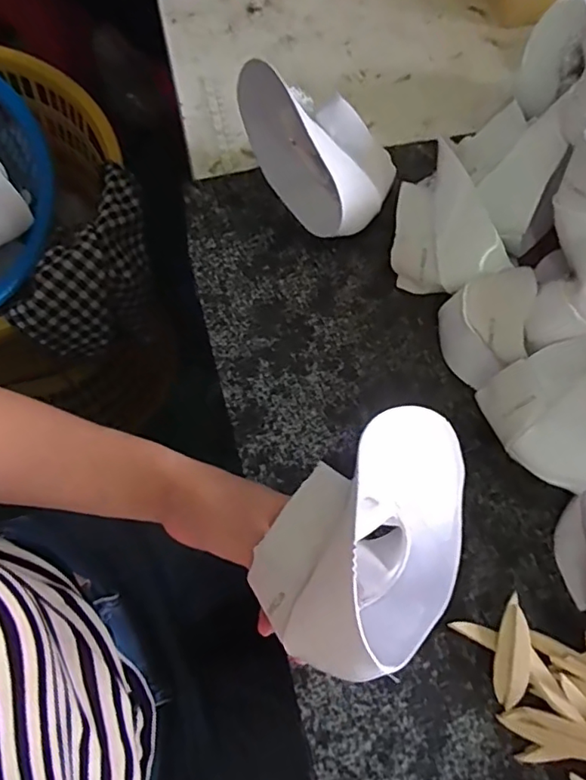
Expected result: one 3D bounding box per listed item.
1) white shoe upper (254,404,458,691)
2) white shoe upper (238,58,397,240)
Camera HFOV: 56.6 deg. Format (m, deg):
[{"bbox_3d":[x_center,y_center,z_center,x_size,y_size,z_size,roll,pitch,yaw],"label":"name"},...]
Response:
[{"bbox_3d":[0.053,0.094,0.339,0.156,0.071,0.109,-37,78,-11],"label":"white shoe upper"},{"bbox_3d":[0.029,-0.222,0.510,0.083,0.113,0.147,-37,78,-11],"label":"white shoe upper"}]

